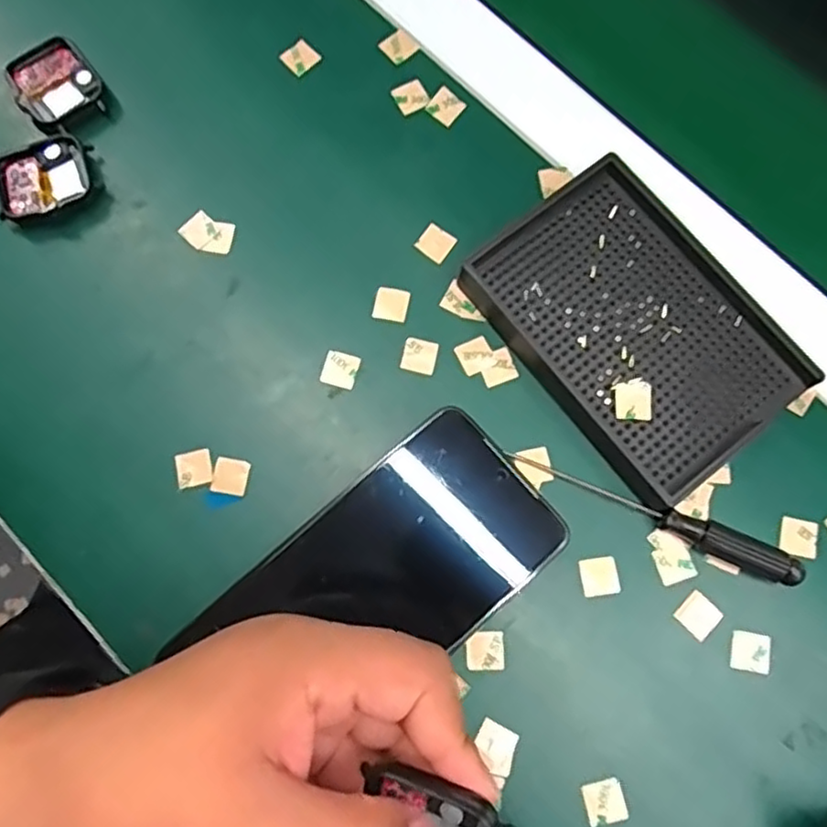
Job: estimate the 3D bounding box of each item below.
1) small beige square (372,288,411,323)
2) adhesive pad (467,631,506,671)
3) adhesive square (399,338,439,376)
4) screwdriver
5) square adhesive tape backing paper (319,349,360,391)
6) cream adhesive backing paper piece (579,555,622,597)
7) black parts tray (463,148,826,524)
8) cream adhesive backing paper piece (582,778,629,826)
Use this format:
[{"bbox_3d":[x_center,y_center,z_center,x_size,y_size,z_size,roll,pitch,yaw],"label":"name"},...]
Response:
[{"bbox_3d":[-0.010,-0.051,0.313,0.016,0.004,0.016,11,76,1],"label":"small beige square"},{"bbox_3d":[0.030,0.099,0.280,0.016,0.004,0.015,-4,77,-2],"label":"adhesive pad"},{"bbox_3d":[0.003,-0.027,0.308,0.016,0.004,0.015,12,76,2],"label":"adhesive square"},{"bbox_3d":[0.102,0.043,0.287,0.126,0.014,0.012,22,77,4],"label":"screwdriver"},{"bbox_3d":[-0.033,-0.020,0.307,0.015,0.004,0.016,16,77,2],"label":"square adhesive tape backing paper"},{"bbox_3d":[0.080,0.069,0.286,0.016,0.004,0.016,-6,77,-3],"label":"cream adhesive backing paper piece"},{"bbox_3d":[0.099,-0.038,0.302,0.092,0.022,0.136,-37,80,-9],"label":"black parts tray"},{"bbox_3d":[0.076,0.155,0.268,0.016,0.004,0.016,-11,77,-4],"label":"cream adhesive backing paper piece"}]

